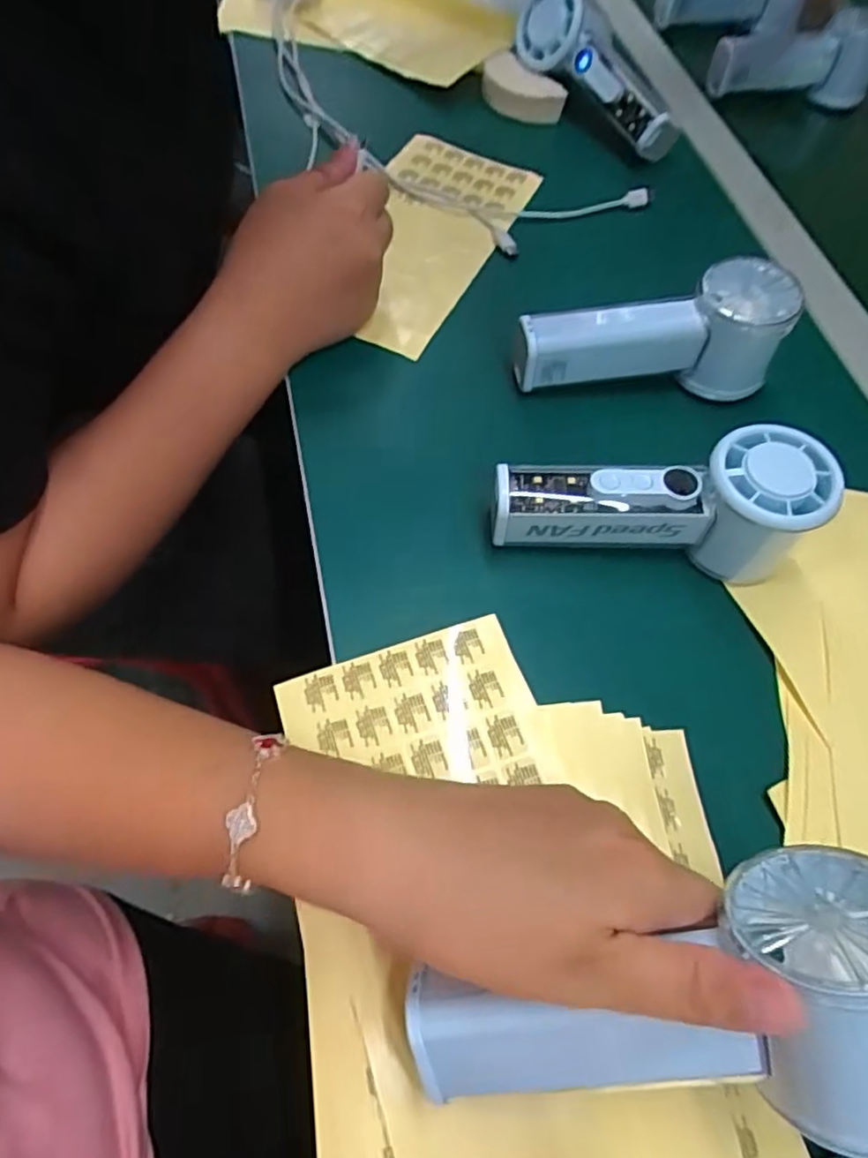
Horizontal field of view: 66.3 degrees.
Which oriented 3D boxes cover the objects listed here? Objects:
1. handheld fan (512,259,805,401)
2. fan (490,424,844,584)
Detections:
[{"bbox_3d":[0.122,-0.137,0.380,0.152,0.065,0.042,0,62,-8],"label":"handheld fan"},{"bbox_3d":[0.105,-0.040,0.319,0.149,0.055,0.049,10,61,-3],"label":"fan"}]

